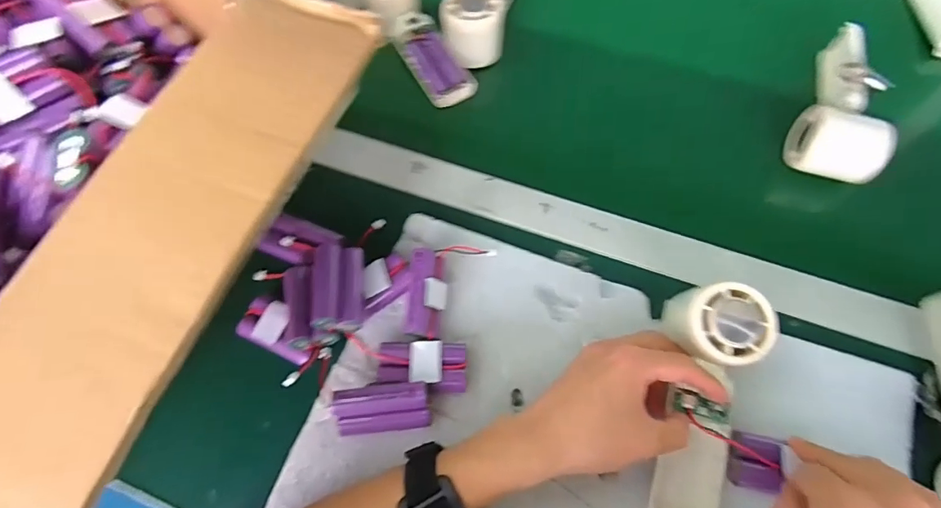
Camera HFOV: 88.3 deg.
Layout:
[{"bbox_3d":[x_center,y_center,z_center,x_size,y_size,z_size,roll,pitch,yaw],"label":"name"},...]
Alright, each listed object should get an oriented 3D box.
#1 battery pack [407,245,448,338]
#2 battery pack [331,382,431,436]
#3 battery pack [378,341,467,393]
[{"bbox_3d":[-0.032,0.032,0.374,0.027,0.034,0.064,1,67,2],"label":"battery pack"},{"bbox_3d":[-0.062,0.111,0.346,0.064,0.027,0.029,-6,67,-1],"label":"battery pack"},{"bbox_3d":[-0.035,0.083,0.360,0.064,0.023,0.036,1,67,2],"label":"battery pack"}]

